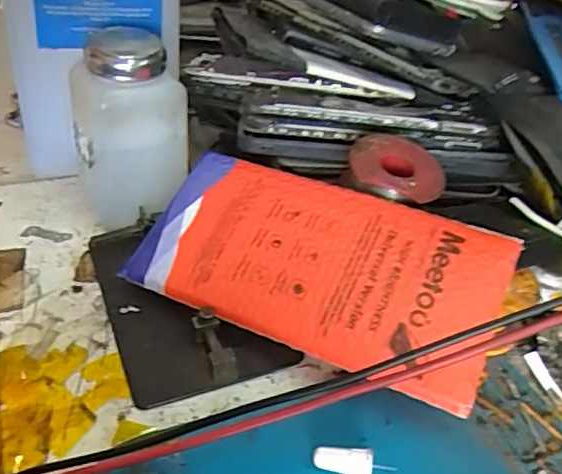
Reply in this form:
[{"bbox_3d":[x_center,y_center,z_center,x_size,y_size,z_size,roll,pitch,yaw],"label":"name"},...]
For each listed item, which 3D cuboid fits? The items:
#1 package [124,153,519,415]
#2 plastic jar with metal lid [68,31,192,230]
[{"bbox_3d":[0.016,0.011,0.279,0.169,0.007,0.085,19,62,19],"label":"package"},{"bbox_3d":[-0.086,-0.056,0.327,0.064,0.098,0.049,24,41,21],"label":"plastic jar with metal lid"}]

